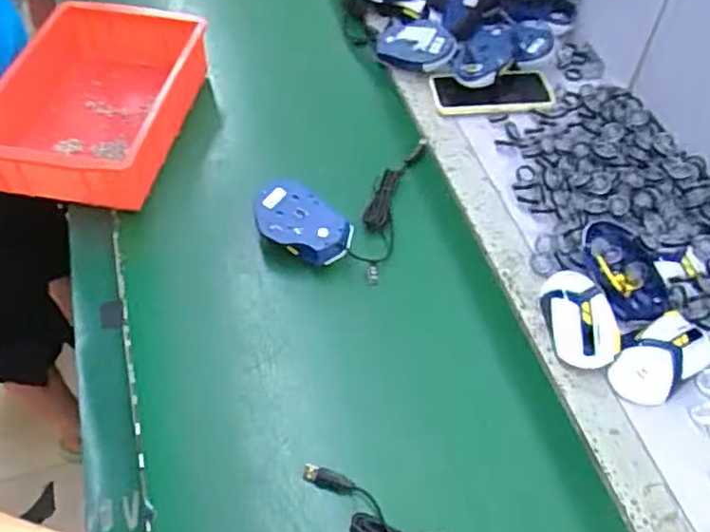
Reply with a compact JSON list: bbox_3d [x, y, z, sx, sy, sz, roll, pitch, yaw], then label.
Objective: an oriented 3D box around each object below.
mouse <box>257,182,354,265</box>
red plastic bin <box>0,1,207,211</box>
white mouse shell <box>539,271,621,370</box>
[{"bbox_3d":[-0.060,-0.047,0.755,0.119,0.036,0.071,32,76,16],"label":"mouse"},{"bbox_3d":[-0.329,-0.207,0.841,0.225,0.089,0.294,5,53,6],"label":"red plastic bin"},{"bbox_3d":[0.233,0.051,0.691,0.064,0.034,0.111,-4,52,-5],"label":"white mouse shell"}]

